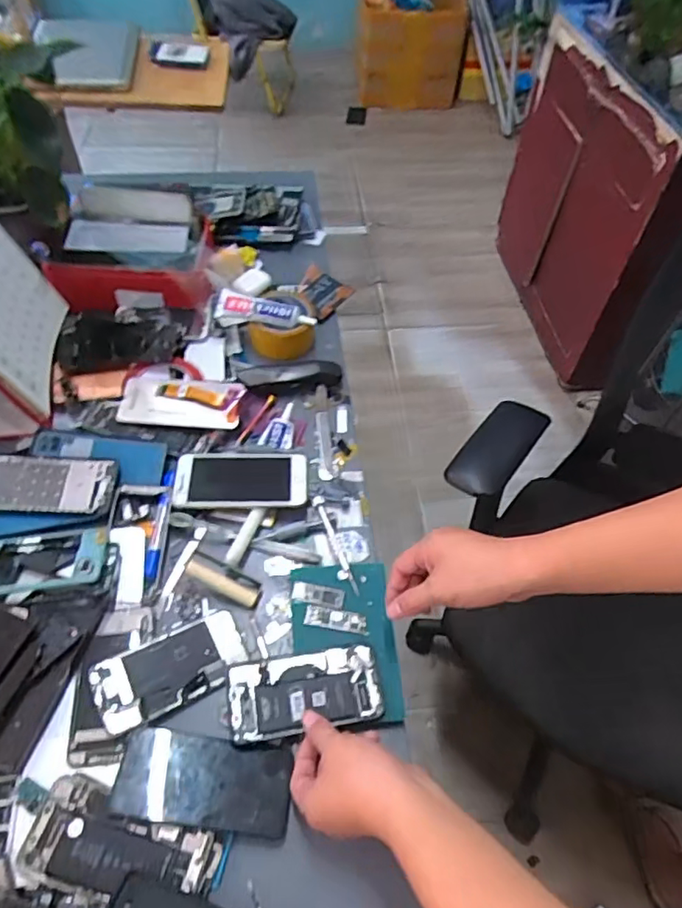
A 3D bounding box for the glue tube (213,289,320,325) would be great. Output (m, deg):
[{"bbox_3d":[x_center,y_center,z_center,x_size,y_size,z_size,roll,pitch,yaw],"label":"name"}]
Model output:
[{"bbox_3d":[-0.110,-0.205,0.829,0.145,0.027,0.031,12,55,5],"label":"glue tube"}]

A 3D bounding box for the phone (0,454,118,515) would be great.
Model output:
[{"bbox_3d":[-0.347,0.034,0.679,0.154,0.012,0.075,1,59,-3],"label":"phone"}]

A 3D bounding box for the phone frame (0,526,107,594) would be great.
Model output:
[{"bbox_3d":[-0.340,0.115,0.618,0.167,0.009,0.080,-8,40,-8],"label":"phone frame"}]

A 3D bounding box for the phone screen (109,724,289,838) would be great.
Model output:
[{"bbox_3d":[-0.123,0.293,0.522,0.151,0.011,0.074,10,42,-4],"label":"phone screen"}]

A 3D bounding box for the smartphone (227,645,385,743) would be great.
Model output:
[{"bbox_3d":[-0.035,0.230,0.564,0.145,0.008,0.073,-6,55,-8],"label":"smartphone"}]

